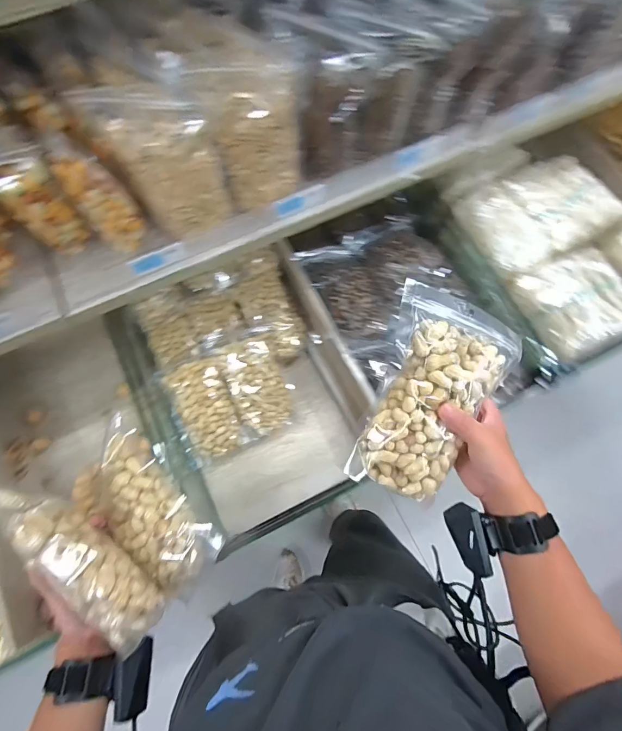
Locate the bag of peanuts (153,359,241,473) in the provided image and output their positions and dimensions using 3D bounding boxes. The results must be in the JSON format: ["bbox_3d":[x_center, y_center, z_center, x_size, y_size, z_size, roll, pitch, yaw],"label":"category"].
[{"bbox_3d":[-0.214,0.089,0.765,0.125,0.051,0.203,-20,91,-6],"label":"bag of peanuts"}]

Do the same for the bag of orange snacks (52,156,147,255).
[{"bbox_3d":[-0.270,-0.211,0.506,0.058,0.141,0.069,-43,78,-11],"label":"bag of orange snacks"}]

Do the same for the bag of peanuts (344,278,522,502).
[{"bbox_3d":[0.135,0.038,0.413,0.138,0.050,0.218,20,94,0],"label":"bag of peanuts"}]

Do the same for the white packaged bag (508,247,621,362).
[{"bbox_3d":[0.519,-0.128,0.737,0.184,0.067,0.195,-22,75,-6],"label":"white packaged bag"}]

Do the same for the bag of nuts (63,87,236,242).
[{"bbox_3d":[-0.180,-0.252,0.490,0.122,0.175,0.081,-24,75,-7],"label":"bag of nuts"}]

